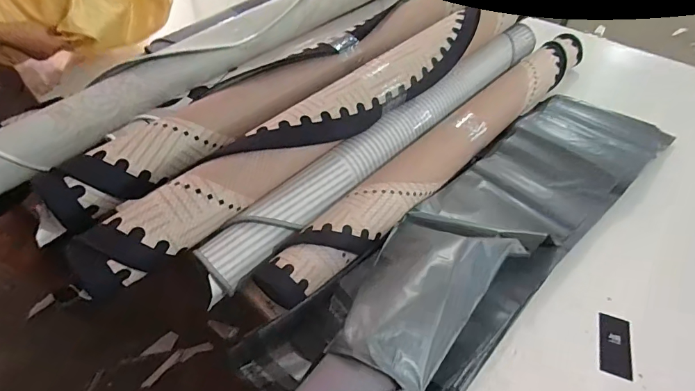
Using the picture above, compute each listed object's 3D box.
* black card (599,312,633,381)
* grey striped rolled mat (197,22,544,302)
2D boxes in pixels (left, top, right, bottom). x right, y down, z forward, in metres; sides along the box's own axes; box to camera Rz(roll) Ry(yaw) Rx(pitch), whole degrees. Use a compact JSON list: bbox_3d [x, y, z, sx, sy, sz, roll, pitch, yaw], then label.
[{"bbox_3d":[0.372,0.208,0.570,0.040,0.005,0.085,15,49,15],"label":"black card"},{"bbox_3d":[0.142,-0.148,0.805,0.089,0.043,0.970,35,57,29],"label":"grey striped rolled mat"}]

